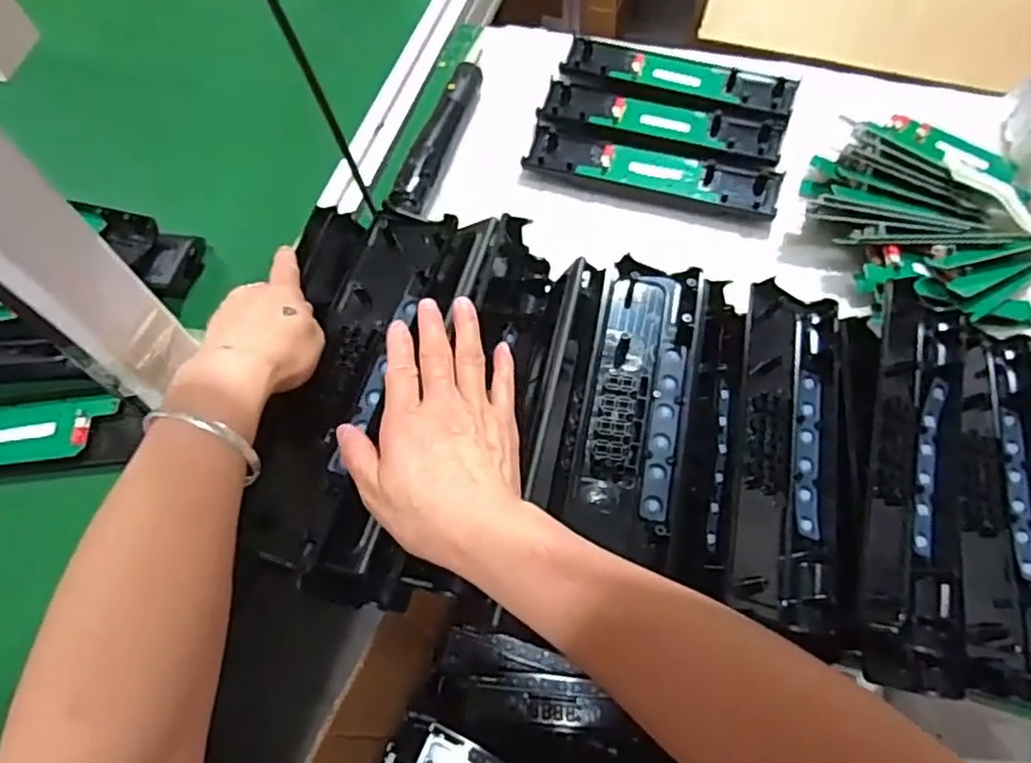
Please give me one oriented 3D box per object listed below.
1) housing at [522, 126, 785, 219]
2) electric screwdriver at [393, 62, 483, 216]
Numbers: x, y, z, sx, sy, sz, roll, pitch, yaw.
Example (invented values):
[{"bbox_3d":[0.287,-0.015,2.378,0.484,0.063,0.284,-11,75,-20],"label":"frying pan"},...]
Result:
[{"bbox_3d":[0.132,-0.205,0.658,0.246,0.017,0.058,15,64,11],"label":"housing"},{"bbox_3d":[-0.077,-0.245,0.678,0.030,0.026,0.200,13,64,10],"label":"electric screwdriver"}]

